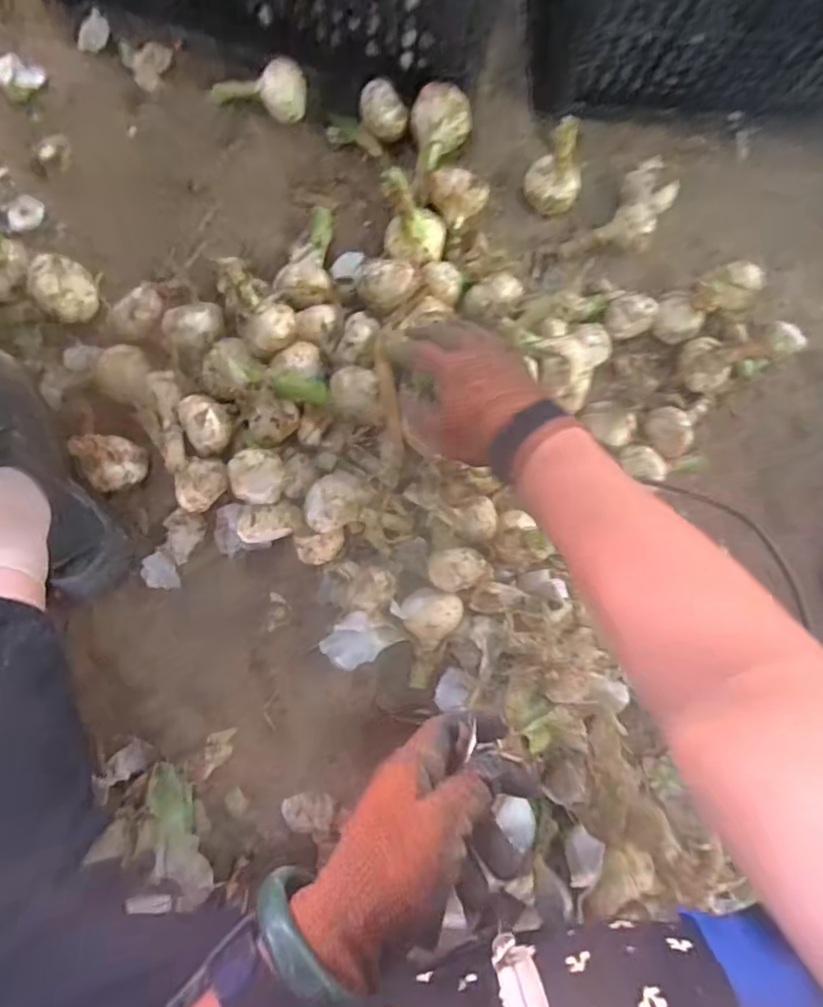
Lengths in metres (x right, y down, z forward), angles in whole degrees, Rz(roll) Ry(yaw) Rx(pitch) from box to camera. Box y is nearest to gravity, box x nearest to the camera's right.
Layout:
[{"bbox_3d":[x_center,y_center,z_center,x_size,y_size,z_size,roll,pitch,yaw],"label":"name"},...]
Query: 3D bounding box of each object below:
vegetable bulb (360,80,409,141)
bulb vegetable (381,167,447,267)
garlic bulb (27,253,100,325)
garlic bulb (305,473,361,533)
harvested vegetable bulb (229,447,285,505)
[{"bbox_3d":[-0.028,-0.399,0.566,0.034,0.036,0.046,-34,90,-9],"label":"vegetable bulb"},{"bbox_3d":[0.007,-0.268,0.527,0.060,0.073,0.066,1,85,-7],"label":"bulb vegetable"},{"bbox_3d":[-0.318,-0.197,0.513,0.050,0.055,0.050,1,85,-7],"label":"garlic bulb"},{"bbox_3d":[-0.070,-0.001,0.496,0.048,0.035,0.050,1,85,-7],"label":"garlic bulb"},{"bbox_3d":[-0.136,-0.023,0.485,0.045,0.033,0.044,9,84,-6],"label":"harvested vegetable bulb"}]

